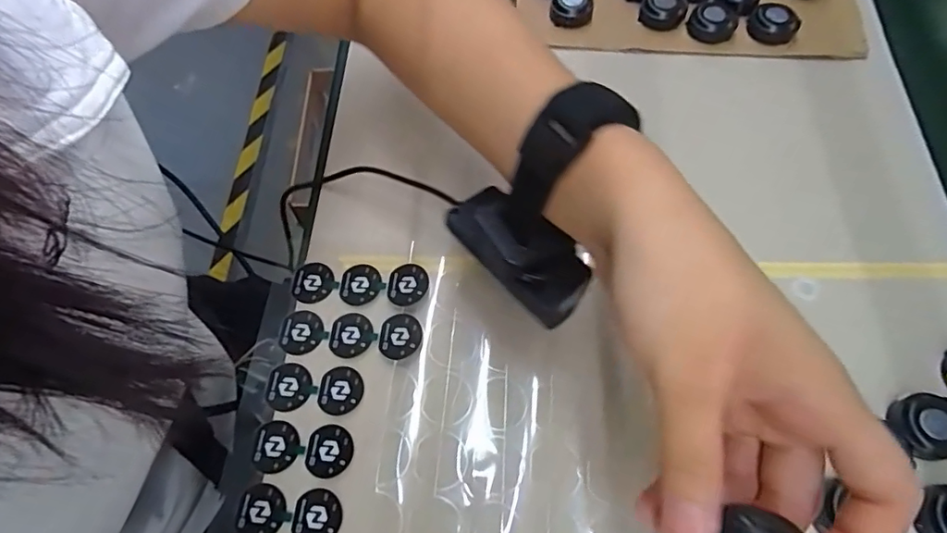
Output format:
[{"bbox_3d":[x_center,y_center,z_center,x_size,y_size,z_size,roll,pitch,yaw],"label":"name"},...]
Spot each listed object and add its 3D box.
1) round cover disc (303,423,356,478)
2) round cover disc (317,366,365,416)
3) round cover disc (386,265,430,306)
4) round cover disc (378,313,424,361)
[{"bbox_3d":[-0.070,0.089,0.255,0.023,0.004,0.024,-1,65,2],"label":"round cover disc"},{"bbox_3d":[-0.067,0.062,0.268,0.024,0.004,0.024,-1,65,2],"label":"round cover disc"},{"bbox_3d":[-0.036,0.010,0.289,0.023,0.004,0.024,-5,68,13],"label":"round cover disc"},{"bbox_3d":[-0.039,0.037,0.276,0.023,0.005,0.023,-1,65,2],"label":"round cover disc"}]

